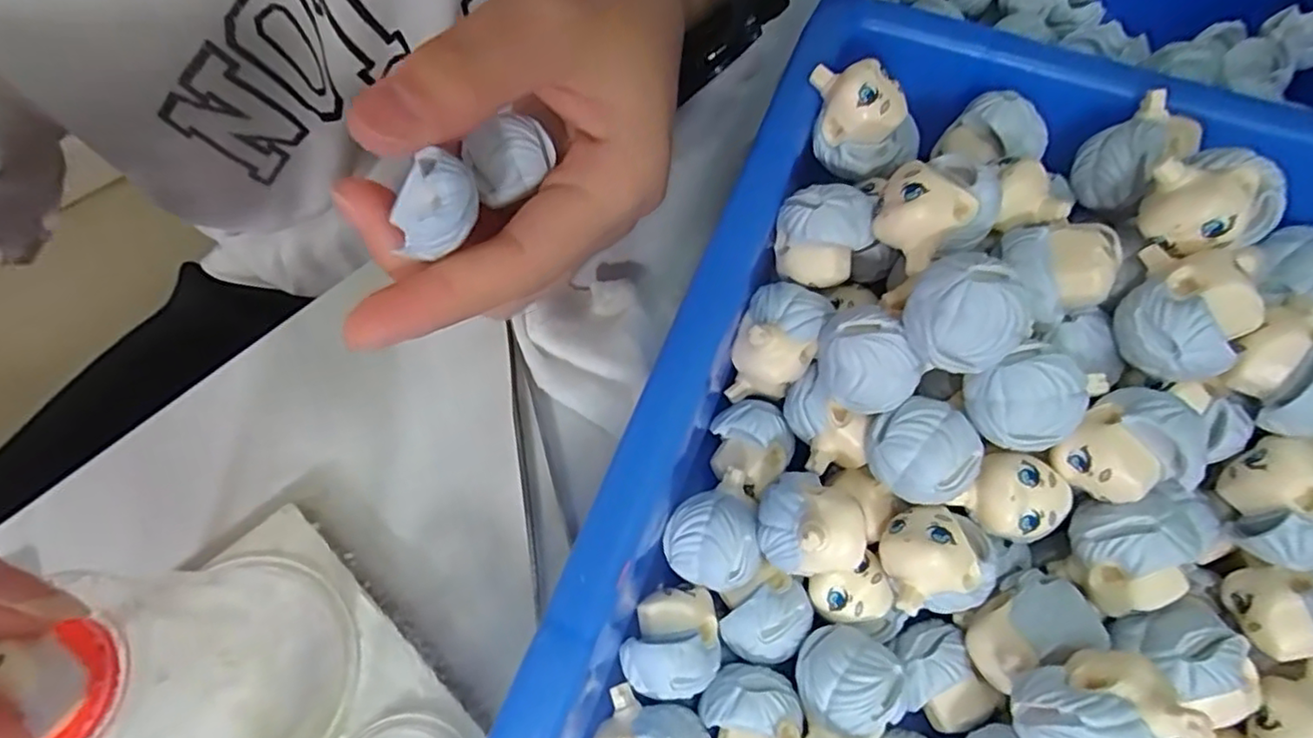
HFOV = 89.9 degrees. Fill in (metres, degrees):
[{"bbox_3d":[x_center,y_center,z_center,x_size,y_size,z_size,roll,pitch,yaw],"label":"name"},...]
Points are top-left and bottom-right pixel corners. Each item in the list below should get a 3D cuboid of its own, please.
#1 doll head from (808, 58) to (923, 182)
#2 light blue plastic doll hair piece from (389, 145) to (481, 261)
[{"bbox_3d":[0.053,-0.066,0.170,0.023,0.020,0.026,-12,66,-6],"label":"doll head"},{"bbox_3d":[-0.049,-0.037,0.142,0.018,0.016,0.020,-24,68,-11],"label":"light blue plastic doll hair piece"}]

